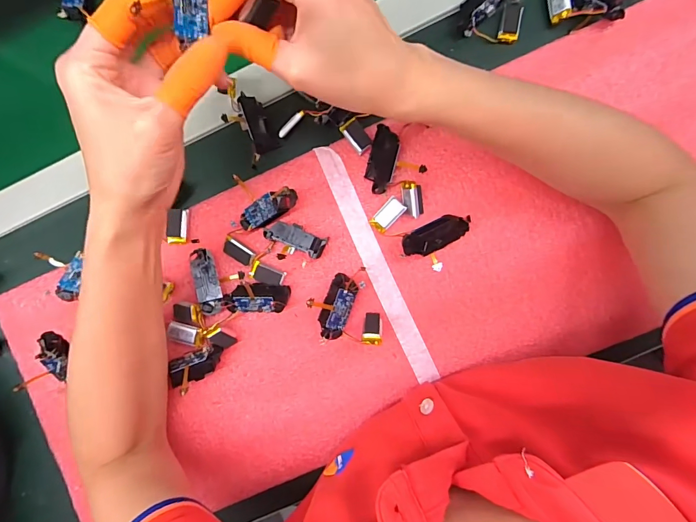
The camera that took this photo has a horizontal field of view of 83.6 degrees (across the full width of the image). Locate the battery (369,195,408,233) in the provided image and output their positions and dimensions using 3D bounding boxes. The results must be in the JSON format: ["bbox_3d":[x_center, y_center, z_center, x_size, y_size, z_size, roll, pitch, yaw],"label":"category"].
[{"bbox_3d":[0.034,-0.040,0.334,0.016,0.005,0.032,42,103,-4],"label":"battery"}]

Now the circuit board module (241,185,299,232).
[{"bbox_3d":[-0.069,-0.043,0.328,0.053,0.018,0.019,-27,87,17],"label":"circuit board module"}]

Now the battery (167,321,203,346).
[{"bbox_3d":[-0.143,0.064,0.343,0.031,0.005,0.015,13,91,5],"label":"battery"}]

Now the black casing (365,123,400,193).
[{"bbox_3d":[0.029,-0.086,0.334,0.024,0.021,0.052,16,91,5],"label":"black casing"}]

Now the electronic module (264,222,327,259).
[{"bbox_3d":[-0.045,-0.020,0.338,0.052,0.021,0.020,22,91,5],"label":"electronic module"}]

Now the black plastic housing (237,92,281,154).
[{"bbox_3d":[-0.082,-0.125,0.352,0.019,0.013,0.052,-22,105,5],"label":"black plastic housing"}]

